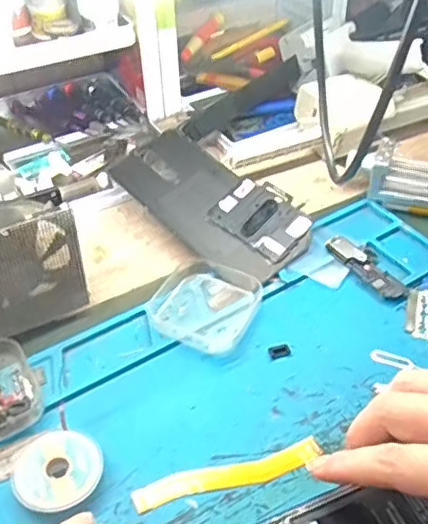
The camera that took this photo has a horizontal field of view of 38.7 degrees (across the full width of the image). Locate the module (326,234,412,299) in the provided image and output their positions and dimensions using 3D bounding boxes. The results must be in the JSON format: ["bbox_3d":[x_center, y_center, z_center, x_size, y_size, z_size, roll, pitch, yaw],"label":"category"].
[{"bbox_3d":[0.109,0.002,0.434,0.026,0.005,0.069,-28,50,-25],"label":"module"}]

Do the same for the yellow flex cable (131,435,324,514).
[{"bbox_3d":[0.008,0.112,0.323,0.100,0.005,0.016,-10,45,-10],"label":"yellow flex cable"}]

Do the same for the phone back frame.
[{"bbox_3d":[-0.003,-0.046,0.466,0.155,0.008,0.078,37,64,23],"label":"phone back frame"}]

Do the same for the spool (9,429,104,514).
[{"bbox_3d":[-0.081,0.111,0.319,0.045,0.013,0.042,0,44,0],"label":"spool"}]

